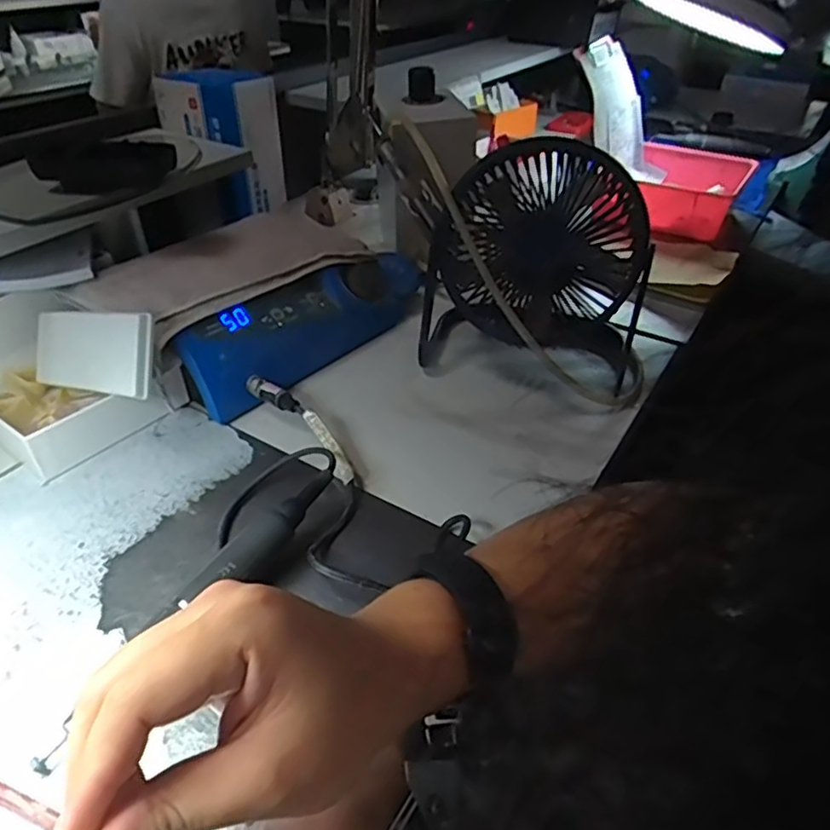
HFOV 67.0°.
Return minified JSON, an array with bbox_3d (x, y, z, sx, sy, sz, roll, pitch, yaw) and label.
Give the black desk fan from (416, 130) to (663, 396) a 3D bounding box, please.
[{"bbox_3d":[0.105,-0.121,0.543,0.191,0.177,0.137,5,40,7],"label":"black desk fan"}]

